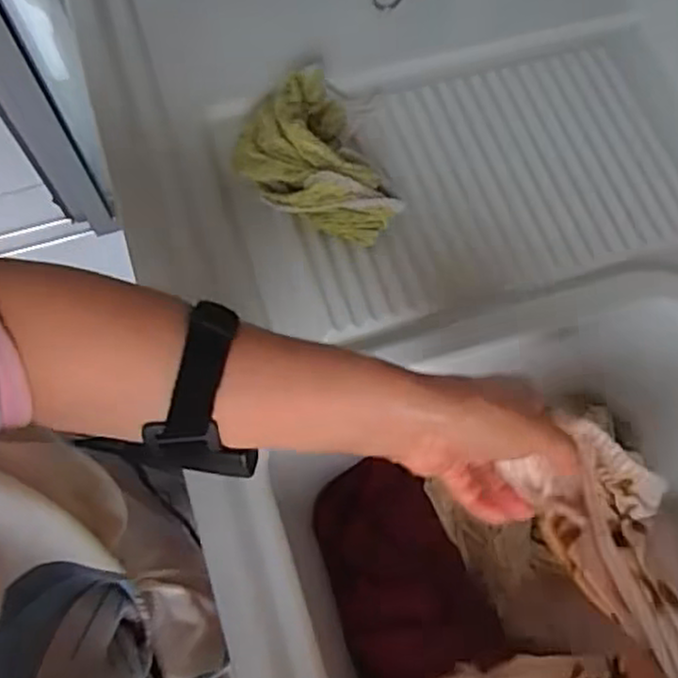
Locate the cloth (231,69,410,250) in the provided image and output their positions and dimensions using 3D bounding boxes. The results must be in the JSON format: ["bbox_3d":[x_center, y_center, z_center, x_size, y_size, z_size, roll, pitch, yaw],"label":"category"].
[{"bbox_3d":[-0.021,-0.137,0.556,0.109,0.065,0.149,-17,70,-7],"label":"cloth"}]

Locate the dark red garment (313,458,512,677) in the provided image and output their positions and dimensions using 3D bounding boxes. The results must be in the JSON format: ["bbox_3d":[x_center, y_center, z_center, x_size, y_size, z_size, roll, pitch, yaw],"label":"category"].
[{"bbox_3d":[0.066,0.251,0.567,0.122,0.064,0.323,-10,53,-4],"label":"dark red garment"}]

